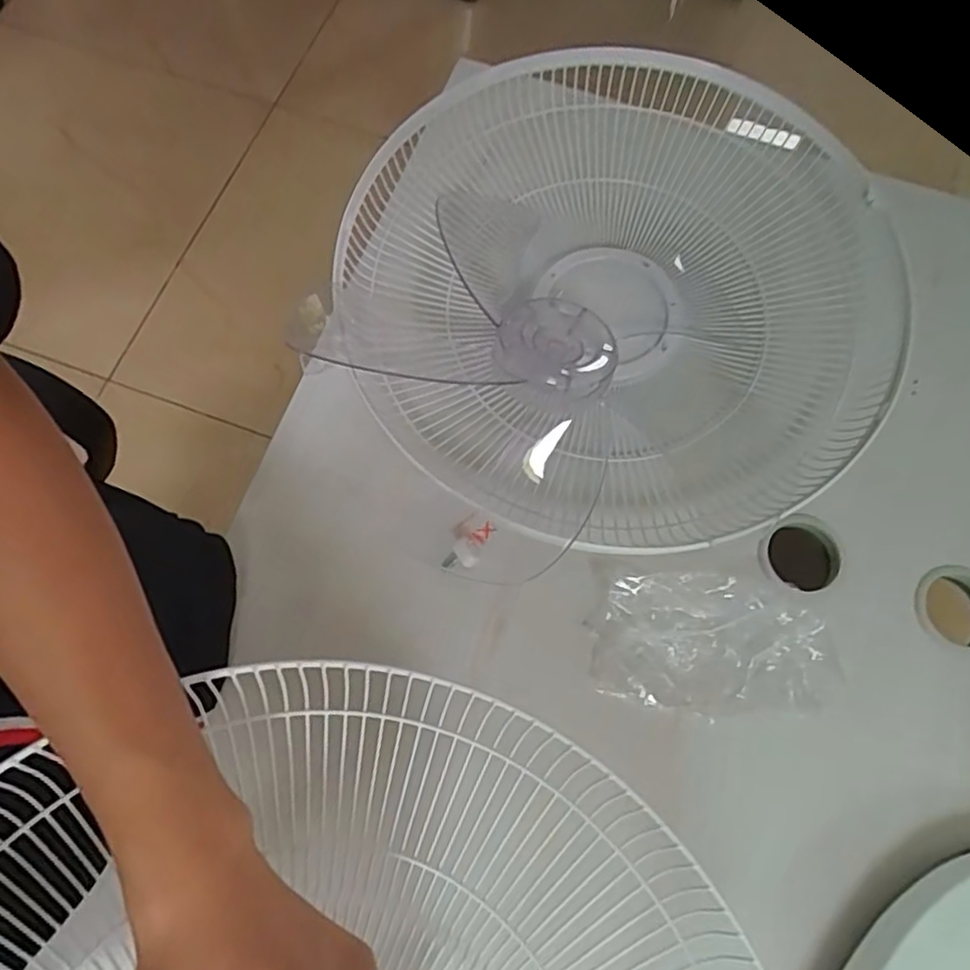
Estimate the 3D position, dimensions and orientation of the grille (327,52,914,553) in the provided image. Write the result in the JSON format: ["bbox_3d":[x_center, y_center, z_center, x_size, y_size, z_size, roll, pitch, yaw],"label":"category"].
[{"bbox_3d":[0.113,-0.166,0.563,0.422,0.116,0.422,0,71,0],"label":"grille"}]

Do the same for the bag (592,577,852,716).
[{"bbox_3d":[0.174,0.120,0.495,0.176,0.017,0.097,7,86,-2],"label":"bag"}]

